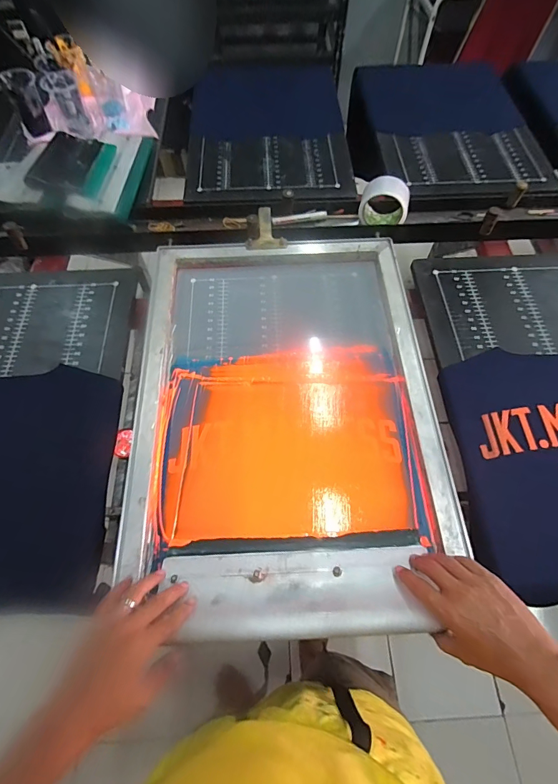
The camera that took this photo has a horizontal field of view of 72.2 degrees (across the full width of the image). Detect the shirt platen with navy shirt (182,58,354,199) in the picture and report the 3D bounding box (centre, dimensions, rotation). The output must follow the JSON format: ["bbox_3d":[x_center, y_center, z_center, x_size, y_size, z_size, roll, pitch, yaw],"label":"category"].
[{"bbox_3d":[-0.025,-0.648,0.947,0.404,0.061,0.529,-2,64,0],"label":"shirt platen with navy shirt"}]

